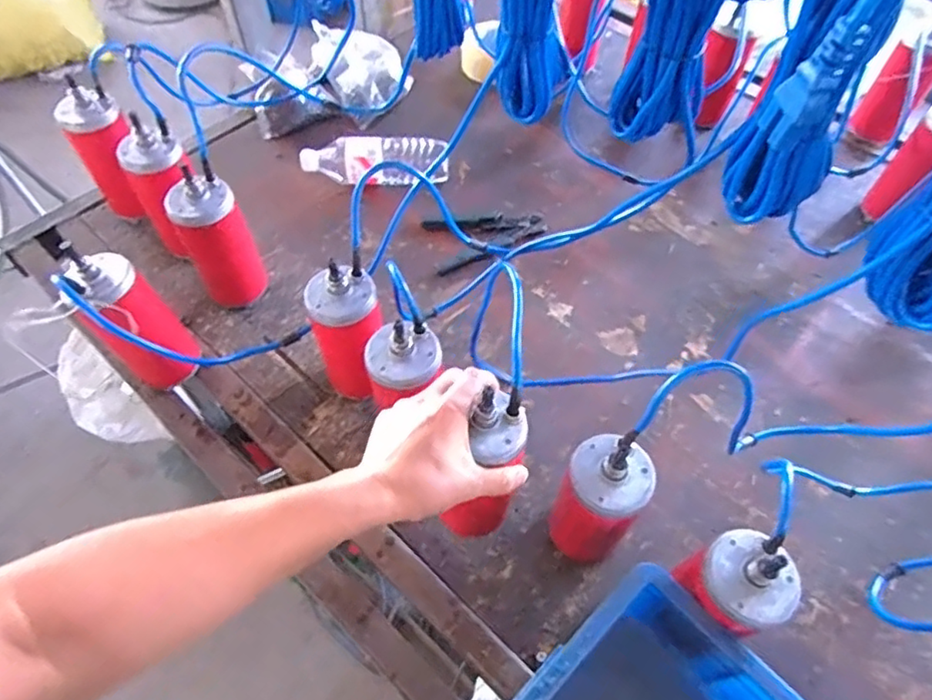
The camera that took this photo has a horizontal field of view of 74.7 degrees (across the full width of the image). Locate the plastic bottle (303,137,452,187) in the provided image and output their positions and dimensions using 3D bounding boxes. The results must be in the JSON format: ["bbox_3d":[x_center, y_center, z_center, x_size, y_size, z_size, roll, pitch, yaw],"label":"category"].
[{"bbox_3d":[-0.141,-0.288,0.938,0.222,0.066,0.055,0,59,1],"label":"plastic bottle"}]

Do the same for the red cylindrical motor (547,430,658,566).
[{"bbox_3d":[0.127,0.148,0.597,0.071,0.199,0.067,0,59,1],"label":"red cylindrical motor"}]

